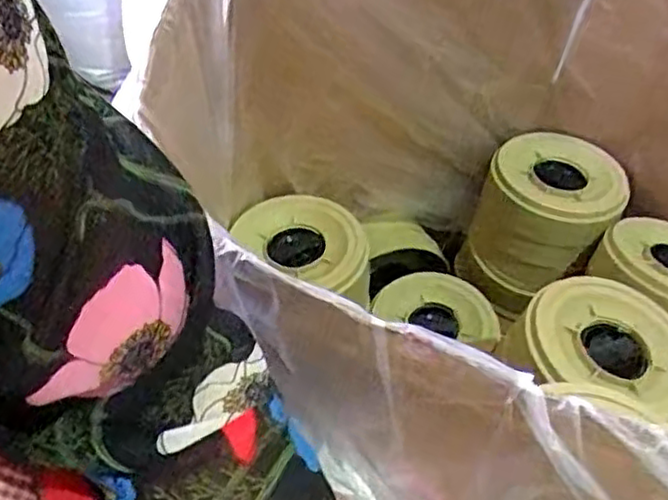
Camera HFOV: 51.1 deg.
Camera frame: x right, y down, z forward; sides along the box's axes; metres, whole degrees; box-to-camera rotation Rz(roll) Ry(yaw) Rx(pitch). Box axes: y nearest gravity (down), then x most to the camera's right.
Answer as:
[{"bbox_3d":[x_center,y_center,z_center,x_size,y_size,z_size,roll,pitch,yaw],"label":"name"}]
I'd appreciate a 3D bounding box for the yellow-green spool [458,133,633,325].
[{"bbox_3d":[0.264,-0.039,0.905,0.154,0.214,0.138,22,48,14],"label":"yellow-green spool"}]

